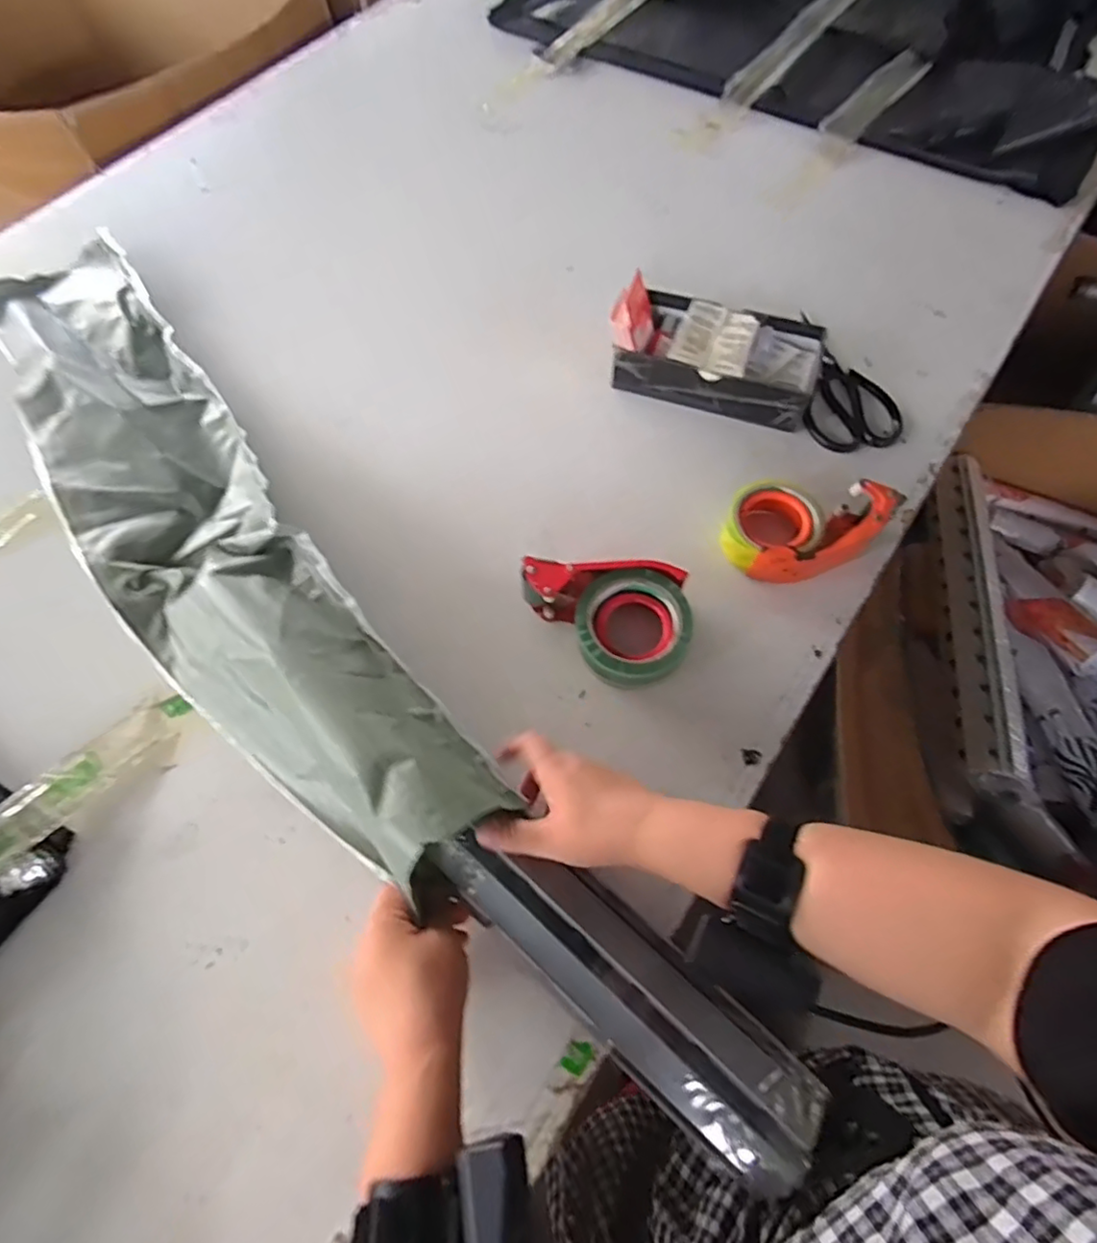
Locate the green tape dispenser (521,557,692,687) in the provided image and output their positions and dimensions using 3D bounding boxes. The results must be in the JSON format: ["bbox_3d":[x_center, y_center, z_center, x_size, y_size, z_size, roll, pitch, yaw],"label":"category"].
[{"bbox_3d":[0.049,0.002,0.574,0.158,0.061,0.109,7,65,5],"label":"green tape dispenser"}]

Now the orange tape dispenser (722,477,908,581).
[{"bbox_3d":[0.255,-0.084,0.606,0.160,0.061,0.099,4,65,3],"label":"orange tape dispenser"}]

